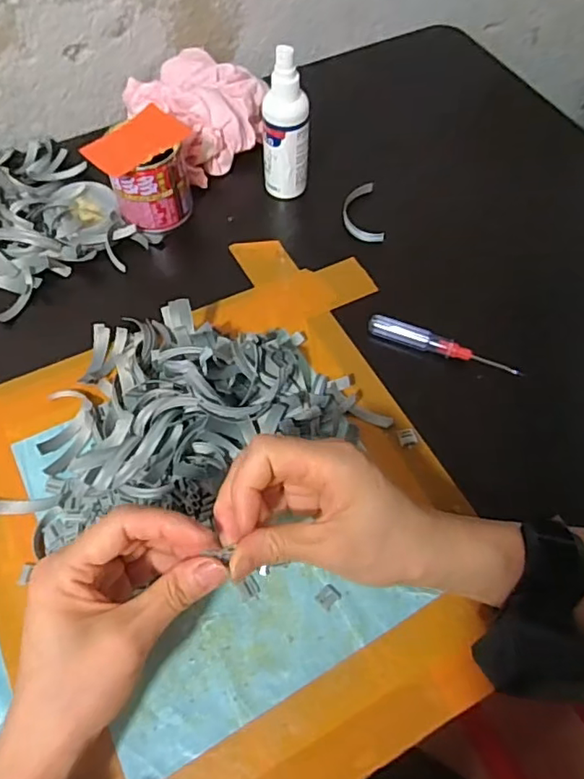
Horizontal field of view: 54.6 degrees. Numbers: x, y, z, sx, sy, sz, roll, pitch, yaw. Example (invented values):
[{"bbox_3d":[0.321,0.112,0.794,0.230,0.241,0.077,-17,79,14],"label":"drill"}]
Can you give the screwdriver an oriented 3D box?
[{"bbox_3d":[0.117,-0.034,0.445,0.118,0.017,0.014,23,63,12],"label":"screwdriver"}]

